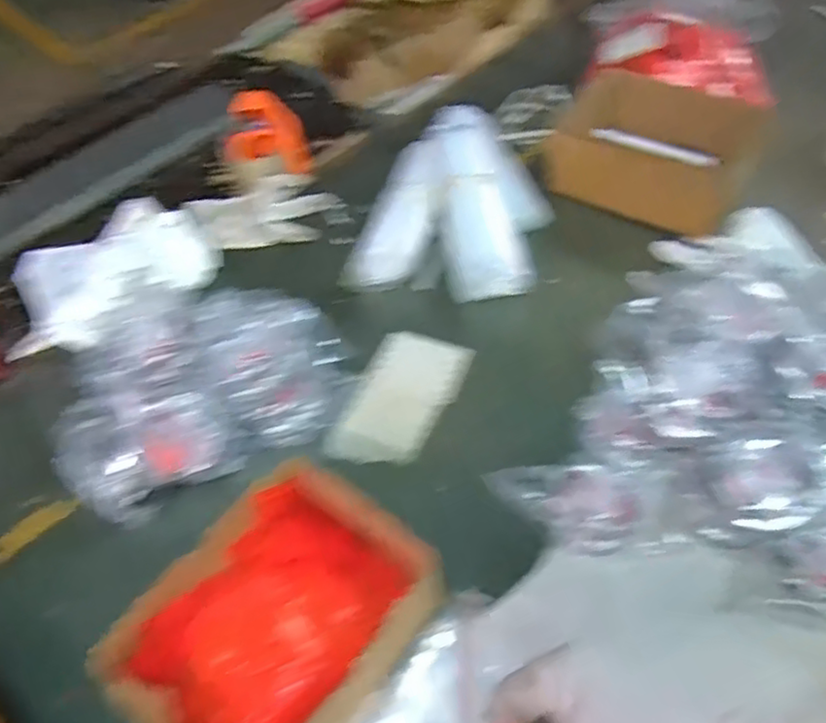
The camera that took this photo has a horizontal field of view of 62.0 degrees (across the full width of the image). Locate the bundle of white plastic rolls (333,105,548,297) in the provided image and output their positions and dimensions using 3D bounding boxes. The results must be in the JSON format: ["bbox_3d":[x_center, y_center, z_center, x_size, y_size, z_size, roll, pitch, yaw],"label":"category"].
[{"bbox_3d":[0.060,-0.193,0.805,0.198,0.077,0.289,11,55,14],"label":"bundle of white plastic rolls"}]

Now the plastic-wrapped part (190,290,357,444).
[{"bbox_3d":[-0.139,-0.015,0.686,0.140,0.083,0.179,-20,54,-9],"label":"plastic-wrapped part"}]

